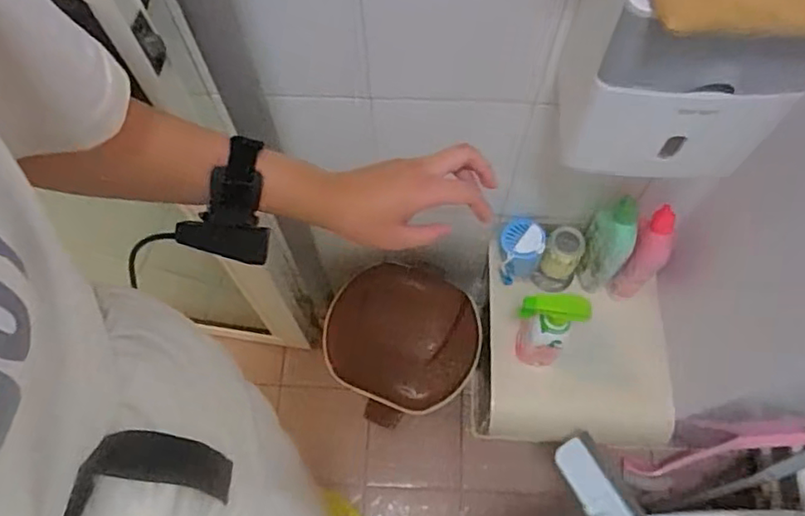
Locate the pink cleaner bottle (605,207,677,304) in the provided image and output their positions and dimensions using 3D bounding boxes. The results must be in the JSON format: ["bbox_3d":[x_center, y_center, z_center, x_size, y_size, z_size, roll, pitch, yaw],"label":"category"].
[{"bbox_3d":[0.379,0.003,0.957,0.071,0.208,0.065,36,72,15],"label":"pink cleaner bottle"}]

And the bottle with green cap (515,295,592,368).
[{"bbox_3d":[0.213,0.120,0.931,0.094,0.246,0.048,5,67,3],"label":"bottle with green cap"}]

